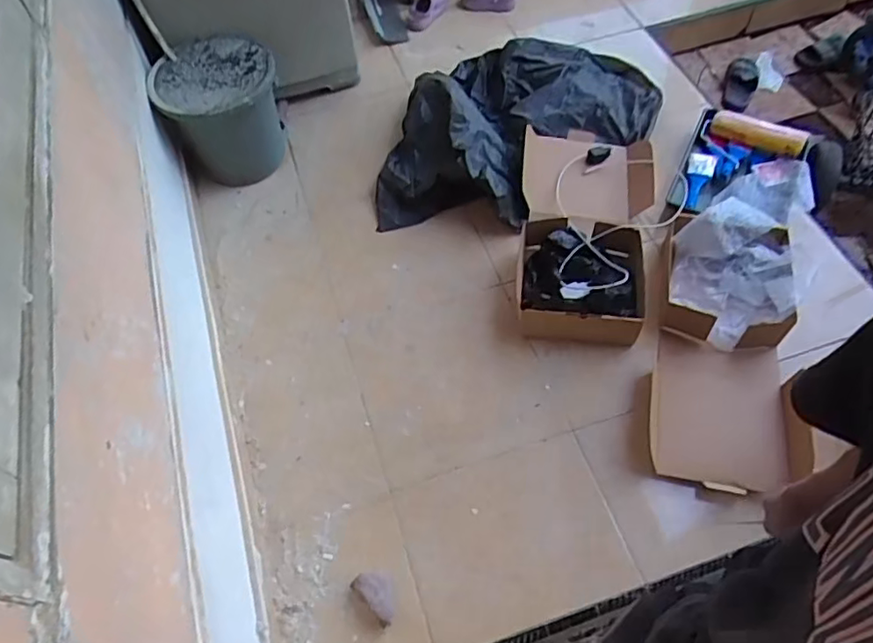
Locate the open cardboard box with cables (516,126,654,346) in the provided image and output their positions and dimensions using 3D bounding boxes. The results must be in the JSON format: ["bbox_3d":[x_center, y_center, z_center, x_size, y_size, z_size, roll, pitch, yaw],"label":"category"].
[{"bbox_3d":[0.361,-0.222,1.503,0.313,0.117,0.589,7,59,5],"label":"open cardboard box with cables"}]

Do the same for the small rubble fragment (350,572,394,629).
[{"bbox_3d":[-0.115,0.501,1.116,0.074,0.016,0.089,-3,58,-2],"label":"small rubble fragment"}]

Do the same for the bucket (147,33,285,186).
[{"bbox_3d":[-0.546,-0.533,1.605,0.296,0.261,0.287,-1,58,2],"label":"bucket"}]

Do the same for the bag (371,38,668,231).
[{"bbox_3d":[0.207,-0.534,1.665,0.860,0.166,0.470,-35,64,-19],"label":"bag"}]

